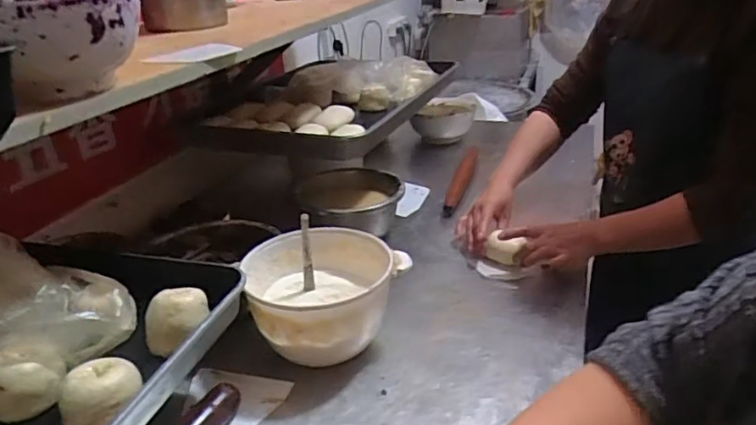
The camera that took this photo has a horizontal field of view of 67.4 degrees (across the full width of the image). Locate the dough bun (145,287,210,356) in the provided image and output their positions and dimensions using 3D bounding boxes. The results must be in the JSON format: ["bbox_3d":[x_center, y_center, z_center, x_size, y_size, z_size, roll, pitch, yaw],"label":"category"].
[{"bbox_3d":[-0.206,0.108,0.589,0.054,0.050,0.062,2,27,11],"label":"dough bun"}]

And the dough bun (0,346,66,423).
[{"bbox_3d":[-0.317,0.148,0.509,0.069,0.051,0.046,-23,32,-33],"label":"dough bun"}]

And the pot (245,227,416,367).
[{"bbox_3d":[-0.064,0.114,0.720,0.182,0.127,0.184,-3,27,1],"label":"pot"}]

